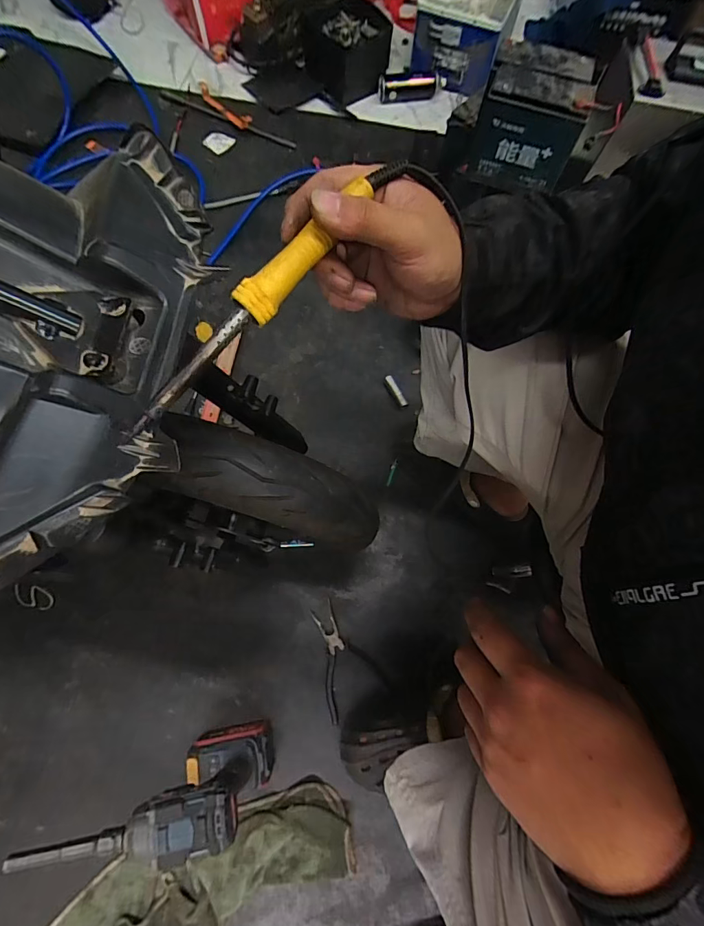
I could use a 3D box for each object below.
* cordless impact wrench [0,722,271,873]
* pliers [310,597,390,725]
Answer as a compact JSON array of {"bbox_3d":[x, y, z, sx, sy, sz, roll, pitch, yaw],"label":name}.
[{"bbox_3d":[-0.251,0.450,0.575,0.254,0.264,0.077,-14,73,-6],"label":"cordless impact wrench"},{"bbox_3d":[-0.029,0.344,0.751,0.110,0.010,0.172,-31,75,-12],"label":"pliers"}]

